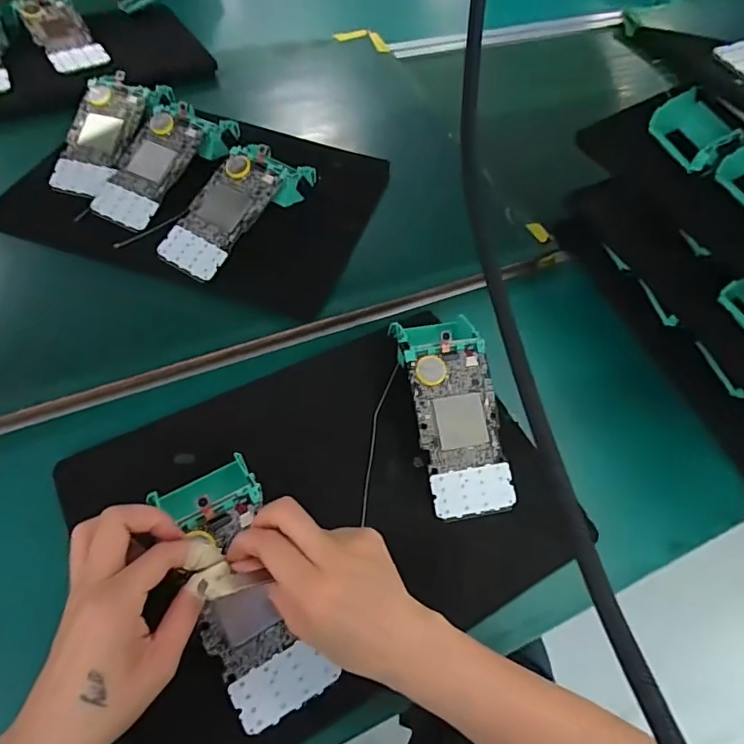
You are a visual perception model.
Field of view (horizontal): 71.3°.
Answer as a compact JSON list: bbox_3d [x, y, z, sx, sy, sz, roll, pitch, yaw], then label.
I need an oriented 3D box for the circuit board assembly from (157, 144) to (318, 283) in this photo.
[{"bbox_3d":[-0.130,-0.159,0.512,0.078,0.050,0.173,38,75,19],"label":"circuit board assembly"}]

